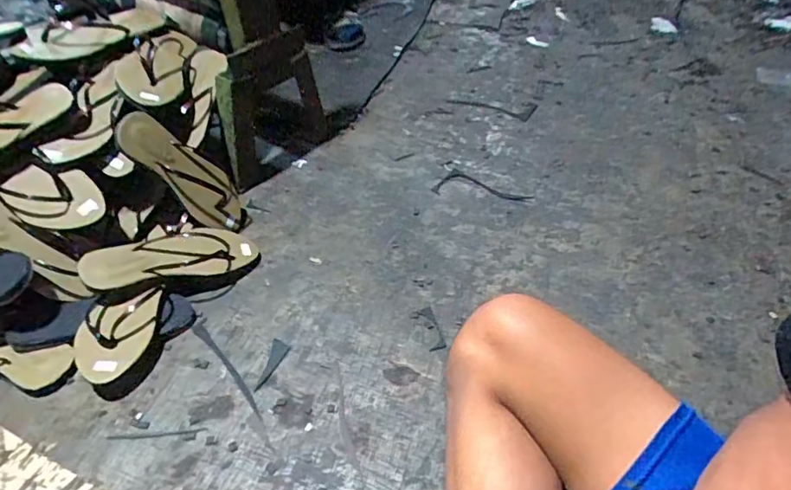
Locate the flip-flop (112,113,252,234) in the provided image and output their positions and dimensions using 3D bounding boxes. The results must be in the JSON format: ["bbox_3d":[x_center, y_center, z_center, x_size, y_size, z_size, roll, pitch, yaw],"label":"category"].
[{"bbox_3d":[-0.333,-0.114,0.817,0.049,0.245,0.083,-25,39,22],"label":"flip-flop"}]

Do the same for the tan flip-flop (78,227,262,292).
[{"bbox_3d":[-0.332,0.022,0.763,0.239,0.050,0.081,-7,66,-28],"label":"tan flip-flop"}]

